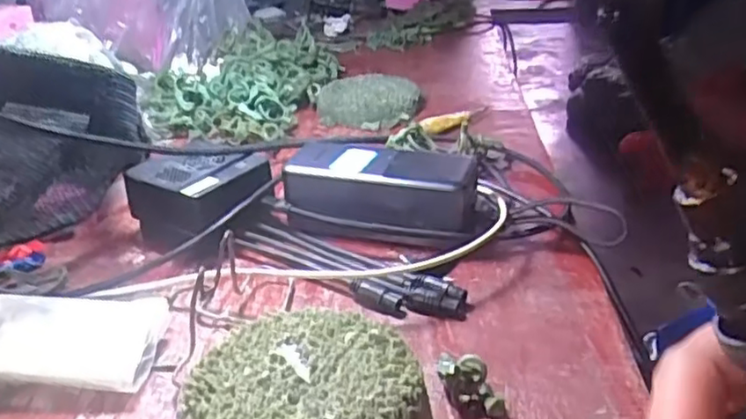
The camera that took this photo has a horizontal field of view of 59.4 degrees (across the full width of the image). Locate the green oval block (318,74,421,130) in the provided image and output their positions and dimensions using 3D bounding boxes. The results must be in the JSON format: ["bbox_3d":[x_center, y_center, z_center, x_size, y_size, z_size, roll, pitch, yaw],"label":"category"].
[{"bbox_3d":[-0.004,-0.114,0.671,0.091,0.028,0.079,12,31,23],"label":"green oval block"}]

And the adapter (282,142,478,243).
[{"bbox_3d":[0.006,-0.010,0.463,0.128,0.053,0.056,7,29,16],"label":"adapter"}]

